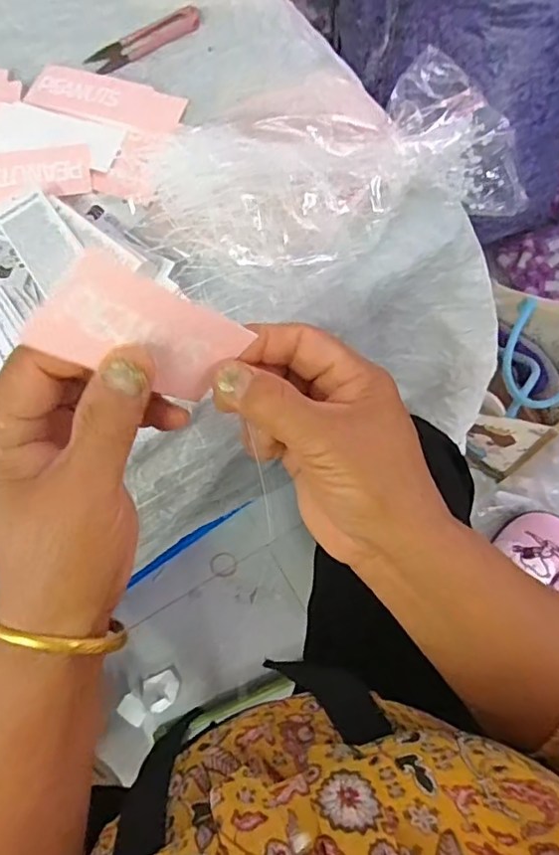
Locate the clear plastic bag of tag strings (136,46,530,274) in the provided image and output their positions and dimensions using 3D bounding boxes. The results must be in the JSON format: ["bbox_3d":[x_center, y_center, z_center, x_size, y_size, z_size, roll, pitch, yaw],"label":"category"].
[{"bbox_3d":[0.040,-0.186,0.406,0.286,0.046,0.131,-21,75,-8],"label":"clear plastic bag of tag strings"}]

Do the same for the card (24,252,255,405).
[{"bbox_3d":[-0.049,-0.035,0.219,0.043,0.090,0.008,-43,60,20],"label":"card"}]

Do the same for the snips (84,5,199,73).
[{"bbox_3d":[-0.115,-0.332,0.469,0.098,0.015,0.028,-30,76,-10],"label":"snips"}]

